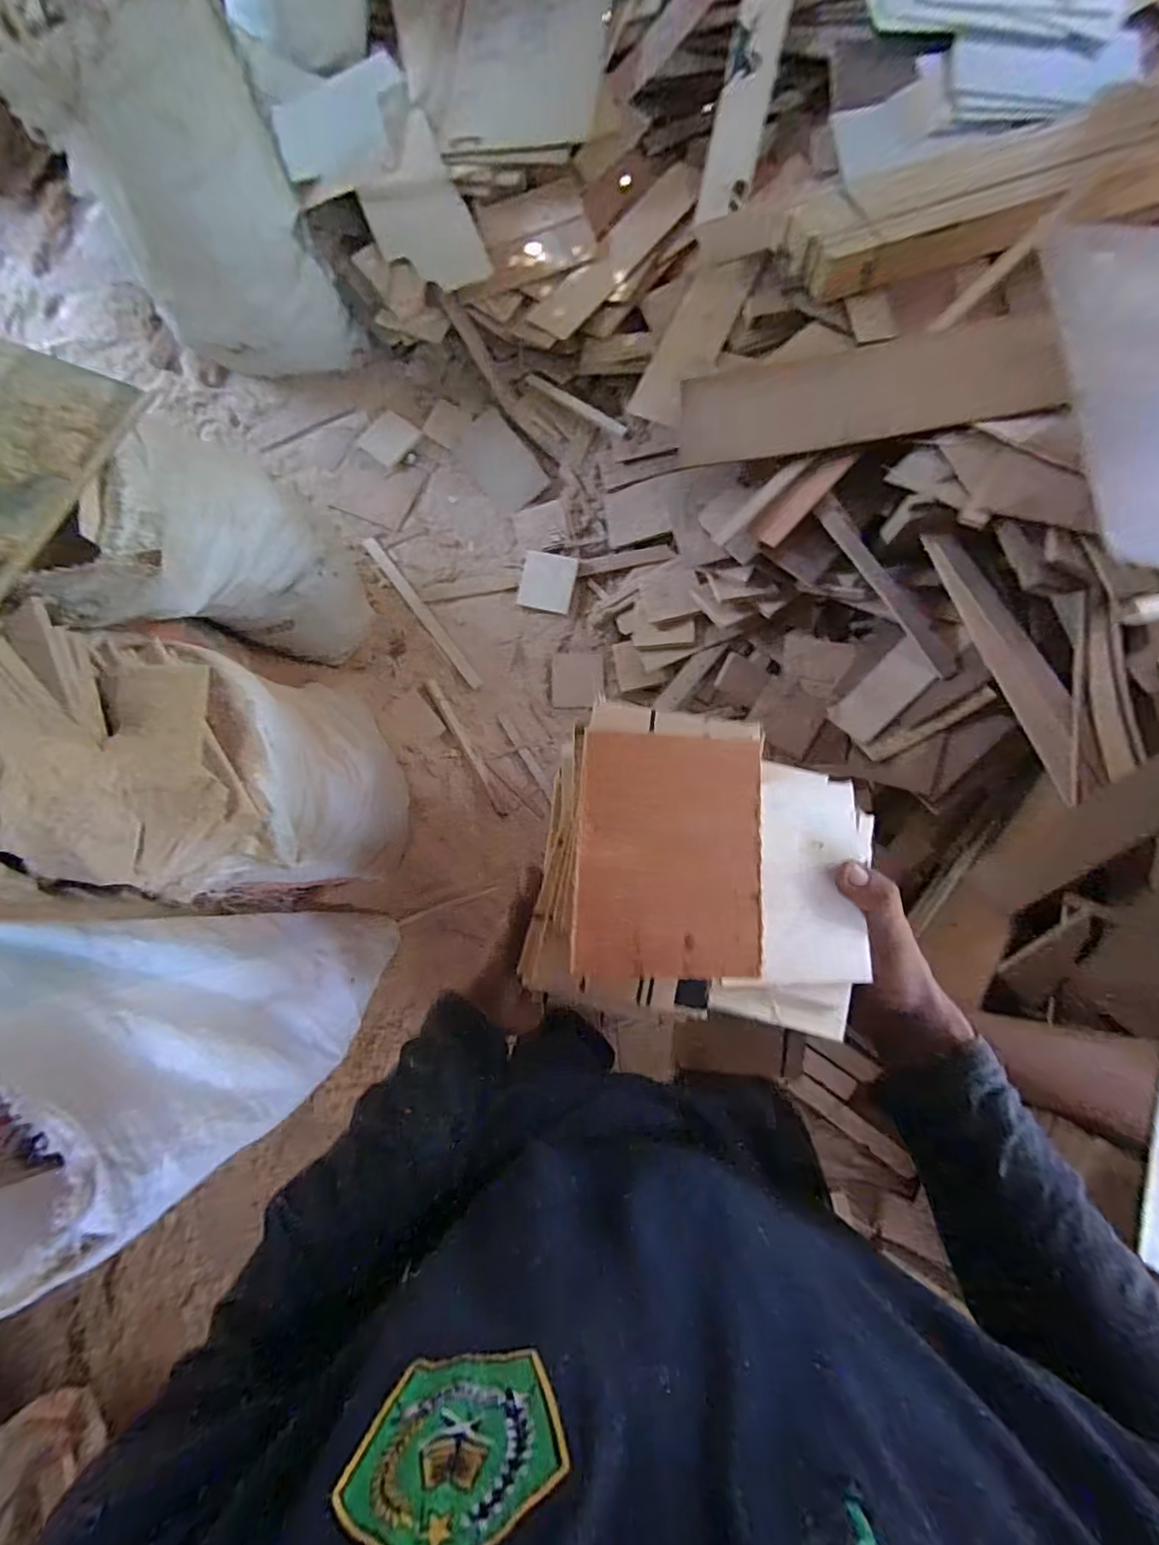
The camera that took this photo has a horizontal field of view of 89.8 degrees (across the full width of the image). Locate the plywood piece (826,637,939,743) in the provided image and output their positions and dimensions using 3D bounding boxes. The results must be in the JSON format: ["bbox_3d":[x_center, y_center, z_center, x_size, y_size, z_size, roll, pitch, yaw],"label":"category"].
[{"bbox_3d":[0.587,-0.156,1.122,0.193,0.008,0.101,-46,54,14],"label":"plywood piece"}]

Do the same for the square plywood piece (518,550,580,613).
[{"bbox_3d":[-0.076,-0.461,1.410,0.129,0.013,0.135,13,91,6],"label":"square plywood piece"}]

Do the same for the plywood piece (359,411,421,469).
[{"bbox_3d":[-0.493,-0.865,1.509,0.132,0.008,0.121,39,95,12],"label":"plywood piece"}]

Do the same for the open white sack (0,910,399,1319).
[{"bbox_3d":[-0.539,0.370,0.800,0.346,0.791,0.320,-27,77,15],"label":"open white sack"}]

